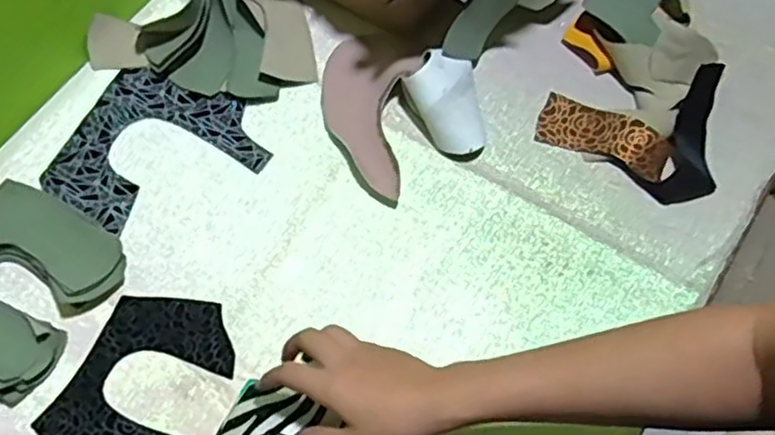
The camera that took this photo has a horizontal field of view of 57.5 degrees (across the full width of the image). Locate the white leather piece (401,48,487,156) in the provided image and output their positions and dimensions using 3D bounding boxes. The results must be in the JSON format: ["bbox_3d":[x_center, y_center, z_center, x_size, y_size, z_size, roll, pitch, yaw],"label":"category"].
[{"bbox_3d":[0.054,-0.104,0.647,0.069,0.042,0.094,-10,66,-4],"label":"white leather piece"}]

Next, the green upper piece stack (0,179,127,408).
[{"bbox_3d":[-0.313,0.058,0.588,0.137,0.029,0.158,28,69,12],"label":"green upper piece stack"}]

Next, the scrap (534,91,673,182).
[{"bbox_3d":[0.200,-0.078,0.650,0.119,0.025,0.048,25,68,11],"label":"scrap"}]

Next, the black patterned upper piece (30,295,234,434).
[{"bbox_3d":[-0.196,0.136,0.571,0.113,0.008,0.156,24,64,9],"label":"black patterned upper piece"}]

